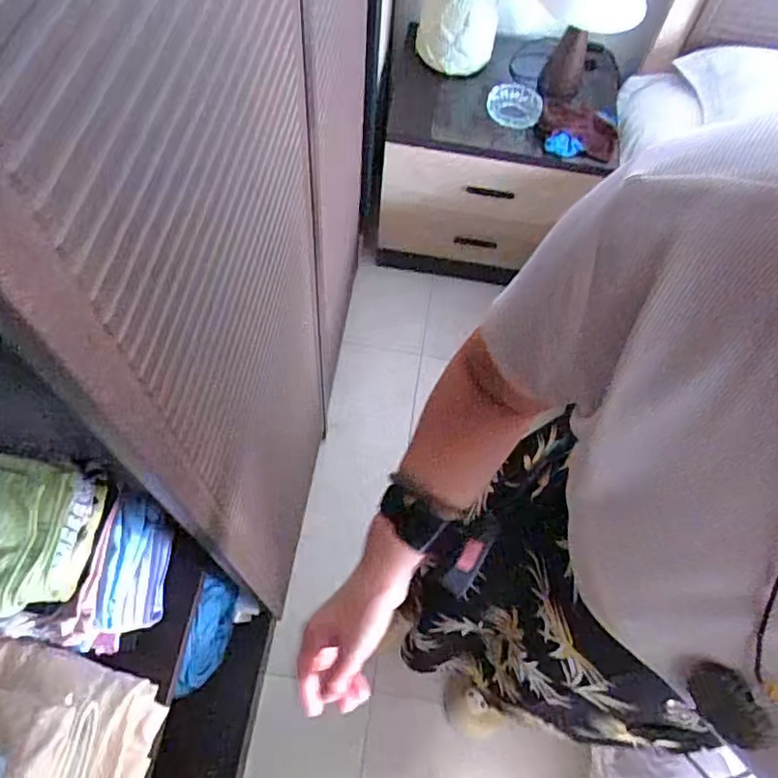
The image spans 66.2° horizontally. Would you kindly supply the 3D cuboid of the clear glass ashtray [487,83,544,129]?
[{"bbox_3d":[0.272,-0.626,1.315,0.108,0.045,0.109,-7,61,-6],"label":"clear glass ashtray"}]

